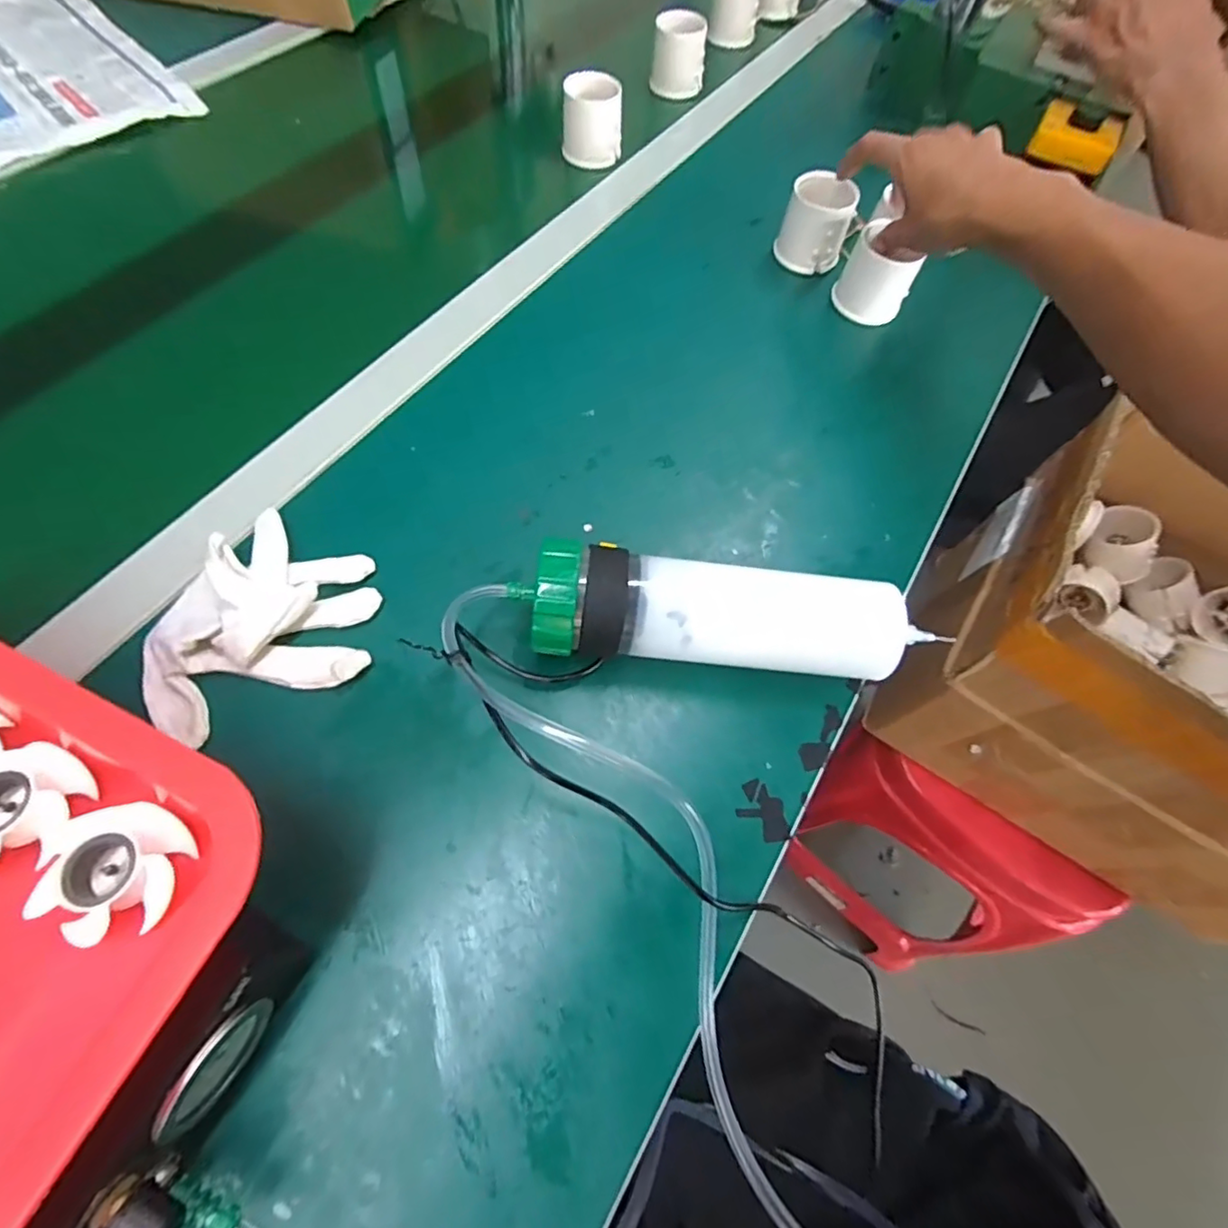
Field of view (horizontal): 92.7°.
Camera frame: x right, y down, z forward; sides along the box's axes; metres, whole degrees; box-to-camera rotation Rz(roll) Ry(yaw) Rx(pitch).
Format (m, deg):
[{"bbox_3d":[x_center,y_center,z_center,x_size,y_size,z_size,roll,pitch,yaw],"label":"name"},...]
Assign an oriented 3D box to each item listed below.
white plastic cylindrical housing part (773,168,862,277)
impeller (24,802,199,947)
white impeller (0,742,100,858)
[{"bbox_3d":[0.165,-0.318,0.479,0.053,0.054,0.042,20,64,7],"label":"white plastic cylindrical housing part"},{"bbox_3d":[-0.172,0.087,0.201,0.047,0.013,0.042,-19,66,-13],"label":"impeller"},{"bbox_3d":[-0.215,0.067,0.210,0.042,0.016,0.036,-34,70,-19],"label":"white impeller"}]

